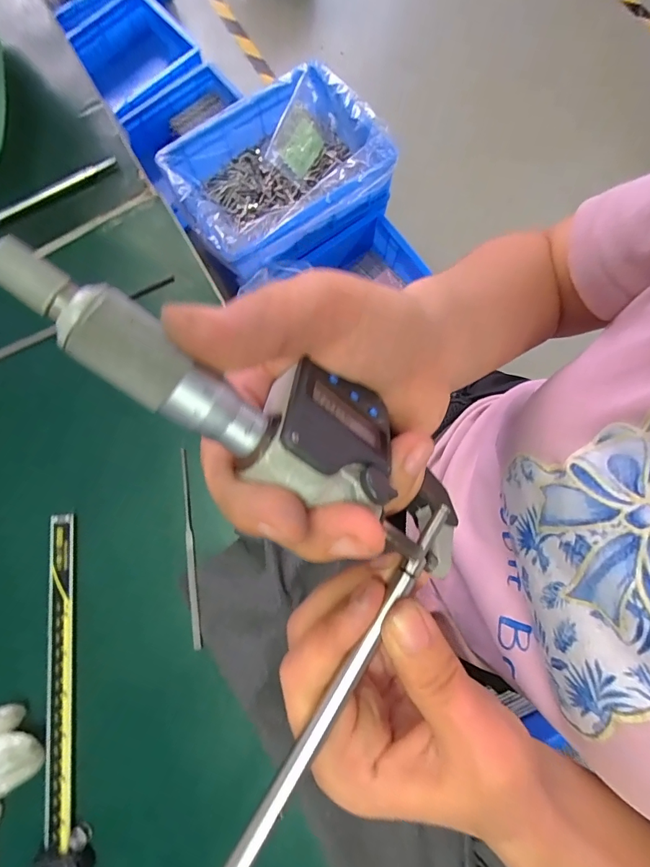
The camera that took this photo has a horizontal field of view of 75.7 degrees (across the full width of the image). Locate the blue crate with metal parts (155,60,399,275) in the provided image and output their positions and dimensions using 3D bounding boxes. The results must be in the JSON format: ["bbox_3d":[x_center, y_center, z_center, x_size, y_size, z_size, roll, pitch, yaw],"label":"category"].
[{"bbox_3d":[-0.096,-0.529,0.885,0.410,0.138,0.314,-36,81,-5],"label":"blue crate with metal parts"}]

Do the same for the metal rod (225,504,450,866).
[{"bbox_3d":[-0.031,0.135,0.121,0.006,0.010,0.267,33,78,7],"label":"metal rod"}]

